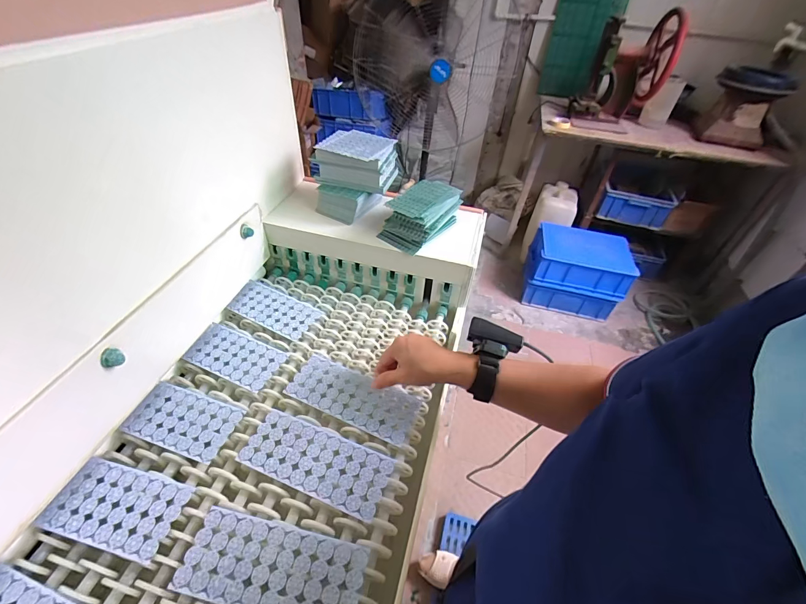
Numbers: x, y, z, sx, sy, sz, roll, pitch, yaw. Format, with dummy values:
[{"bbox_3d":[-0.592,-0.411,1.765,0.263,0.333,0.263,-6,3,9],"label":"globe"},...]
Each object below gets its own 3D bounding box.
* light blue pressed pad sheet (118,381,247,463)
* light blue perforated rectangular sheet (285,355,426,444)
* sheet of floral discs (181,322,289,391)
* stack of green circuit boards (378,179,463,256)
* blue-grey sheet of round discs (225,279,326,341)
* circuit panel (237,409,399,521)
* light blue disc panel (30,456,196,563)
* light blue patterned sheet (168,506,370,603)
[{"bbox_3d":[-0.309,0.163,0.514,0.149,0.004,0.081,15,46,11],"label":"light blue pressed pad sheet"},{"bbox_3d":[-0.074,0.143,0.555,0.194,0.013,0.083,20,47,15],"label":"light blue perforated rectangular sheet"},{"bbox_3d":[-0.274,0.086,0.599,0.152,0.004,0.084,19,46,14],"label":"sheet of floral discs"},{"bbox_3d":[0.035,-0.170,0.700,0.104,0.080,0.149,25,48,20],"label":"stack of green circuit boards"},{"bbox_3d":[-0.239,0.014,0.680,0.165,0.014,0.082,20,47,16],"label":"blue-grey sheet of round discs"},{"bbox_3d":[-0.114,0.209,0.482,0.192,0.004,0.080,17,46,13],"label":"circuit panel"},{"bbox_3d":[-0.339,0.240,0.434,0.148,0.005,0.082,11,45,7],"label":"light blue disc panel"},{"bbox_3d":[-0.141,0.288,0.398,0.194,0.004,0.081,11,45,7],"label":"light blue patterned sheet"}]

